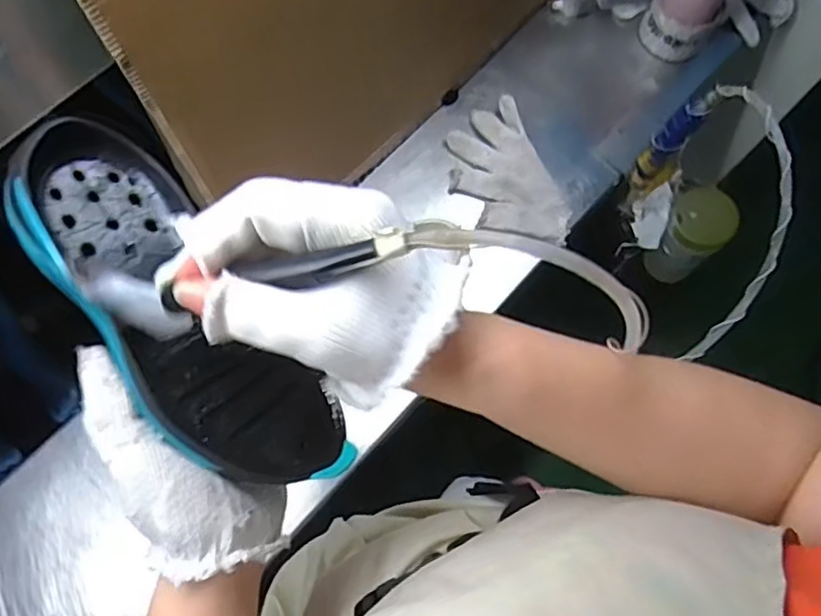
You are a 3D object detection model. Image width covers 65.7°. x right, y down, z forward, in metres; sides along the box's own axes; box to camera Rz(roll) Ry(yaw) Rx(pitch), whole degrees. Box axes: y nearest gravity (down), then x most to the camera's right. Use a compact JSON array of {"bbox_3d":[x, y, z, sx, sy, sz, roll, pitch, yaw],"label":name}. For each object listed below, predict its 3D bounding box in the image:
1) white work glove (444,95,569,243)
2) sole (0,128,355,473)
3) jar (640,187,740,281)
[{"bbox_3d":[0.104,-0.148,0.717,0.104,0.034,0.189,-21,73,-9],"label":"white work glove"},{"bbox_3d":[-0.111,0.004,0.314,0.072,0.042,0.210,-36,94,-13],"label":"sole"},{"bbox_3d":[0.356,-0.095,0.815,0.069,0.144,0.072,0,71,-1],"label":"jar"}]

